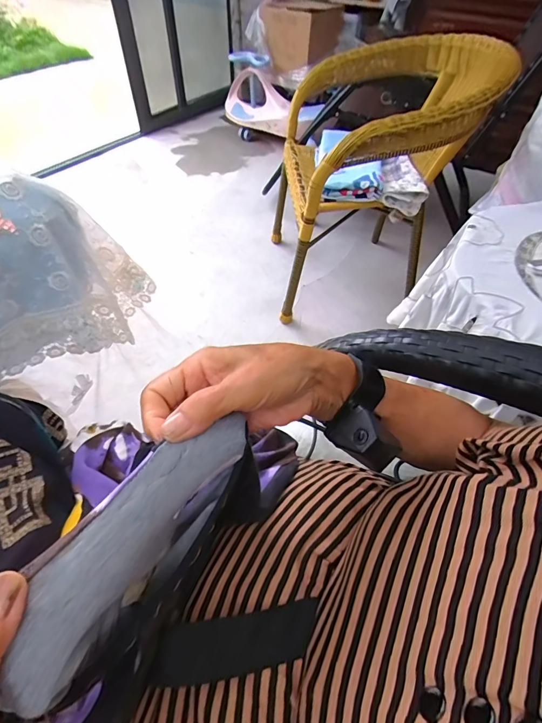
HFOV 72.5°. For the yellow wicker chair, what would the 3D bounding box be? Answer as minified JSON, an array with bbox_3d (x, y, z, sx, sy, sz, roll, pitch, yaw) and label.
[{"bbox_3d":[0.318,-0.582,1.176,0.554,0.645,0.580,-2,51,-3],"label":"yellow wicker chair"}]

